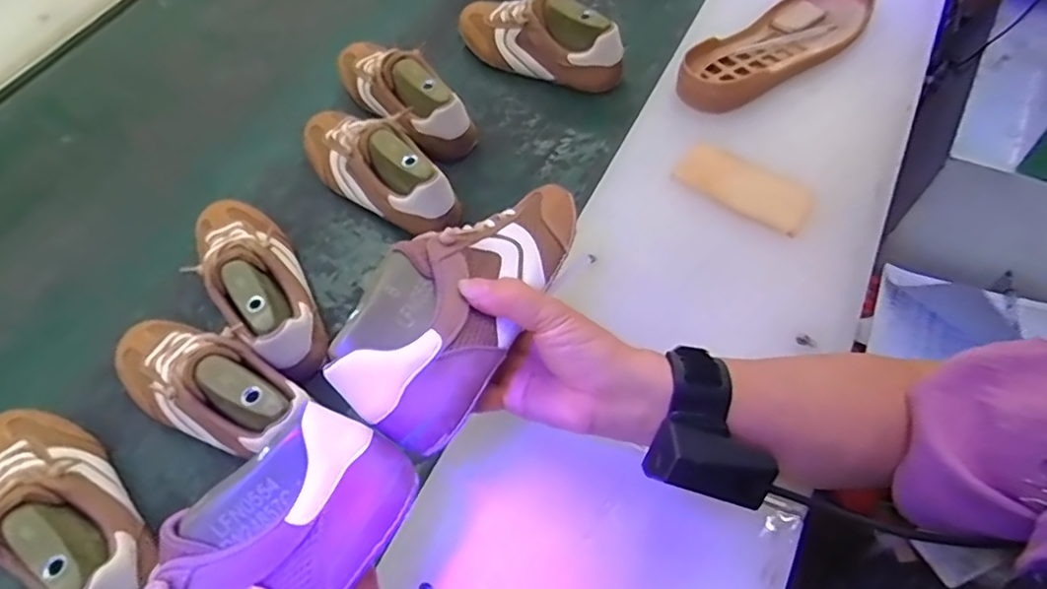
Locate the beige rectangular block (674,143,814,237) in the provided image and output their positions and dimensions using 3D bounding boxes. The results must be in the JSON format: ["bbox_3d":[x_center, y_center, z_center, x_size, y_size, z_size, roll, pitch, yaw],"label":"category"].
[{"bbox_3d":[0.203,-0.101,0.554,0.121,0.010,0.055,35,65,26],"label":"beige rectangular block"}]

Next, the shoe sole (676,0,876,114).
[{"bbox_3d":[0.273,-0.271,0.642,0.273,0.026,0.093,-31,58,-16],"label":"shoe sole"}]

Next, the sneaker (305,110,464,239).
[{"bbox_3d":[-0.162,-0.152,0.661,0.236,0.079,0.090,32,68,25],"label":"sneaker"}]

